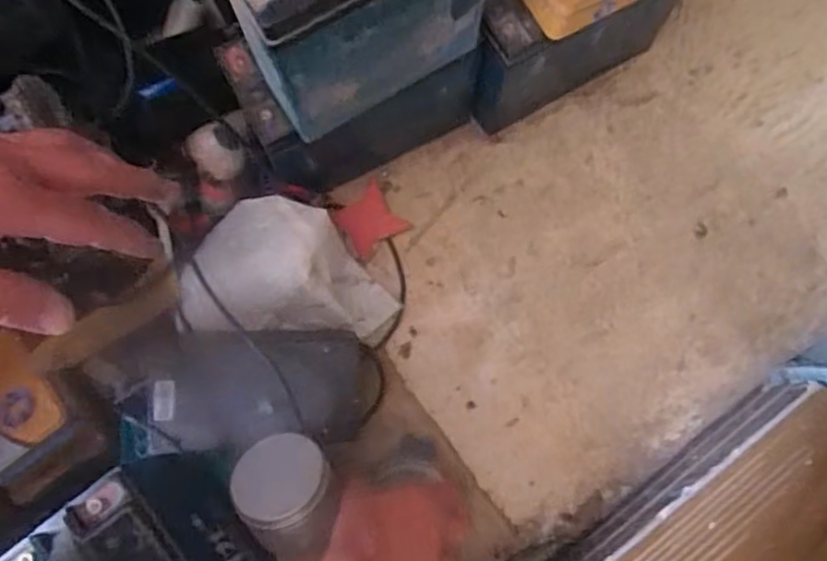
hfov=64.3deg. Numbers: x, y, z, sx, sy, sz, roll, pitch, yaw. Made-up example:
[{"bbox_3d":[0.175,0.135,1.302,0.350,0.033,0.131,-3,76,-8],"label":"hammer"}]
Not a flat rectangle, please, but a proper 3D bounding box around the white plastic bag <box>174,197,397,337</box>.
[{"bbox_3d":[-0.124,-0.009,0.669,0.196,0.101,0.123,-2,77,-1],"label":"white plastic bag"}]

